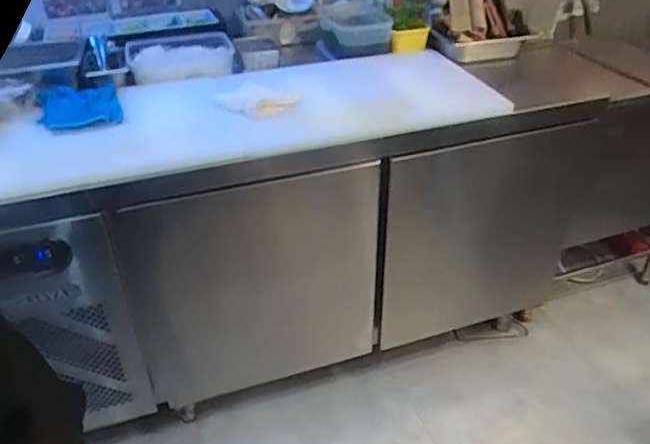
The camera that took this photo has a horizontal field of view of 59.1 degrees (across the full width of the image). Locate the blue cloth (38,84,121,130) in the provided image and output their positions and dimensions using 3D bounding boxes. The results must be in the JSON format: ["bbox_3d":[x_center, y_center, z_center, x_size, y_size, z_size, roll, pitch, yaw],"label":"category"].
[{"bbox_3d":[-0.544,-0.251,1.271,0.174,0.052,0.157,-11,37,-15],"label":"blue cloth"}]

